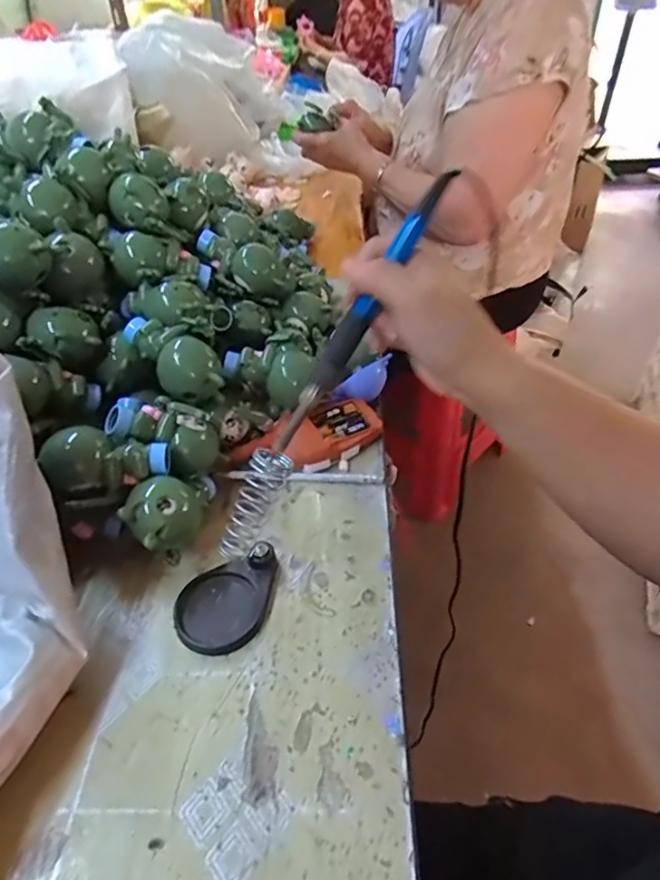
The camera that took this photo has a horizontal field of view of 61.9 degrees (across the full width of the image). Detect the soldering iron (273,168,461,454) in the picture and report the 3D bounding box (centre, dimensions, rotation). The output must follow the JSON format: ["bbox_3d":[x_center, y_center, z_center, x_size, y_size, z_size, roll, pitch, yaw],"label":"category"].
[{"bbox_3d":[0.009,-0.056,0.346,0.017,0.164,0.013,14,29,-38],"label":"soldering iron"}]

